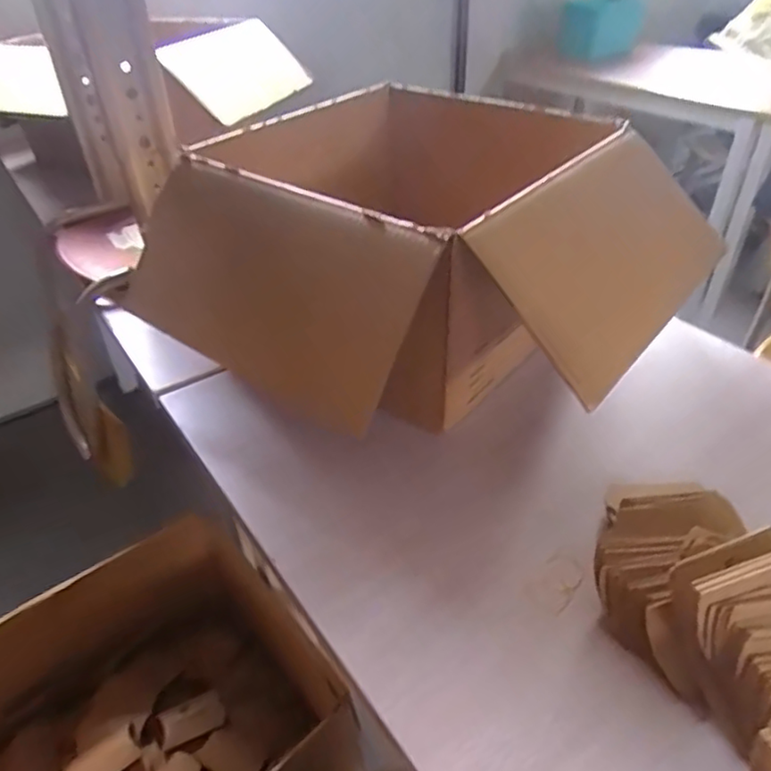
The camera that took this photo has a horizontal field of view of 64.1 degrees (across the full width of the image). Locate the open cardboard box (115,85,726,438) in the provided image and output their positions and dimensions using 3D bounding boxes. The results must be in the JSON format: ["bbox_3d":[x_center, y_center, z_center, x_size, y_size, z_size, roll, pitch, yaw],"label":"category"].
[{"bbox_3d":[0.029,-0.178,0.759,0.432,0.230,0.563,-30,46,-31],"label":"open cardboard box"}]

